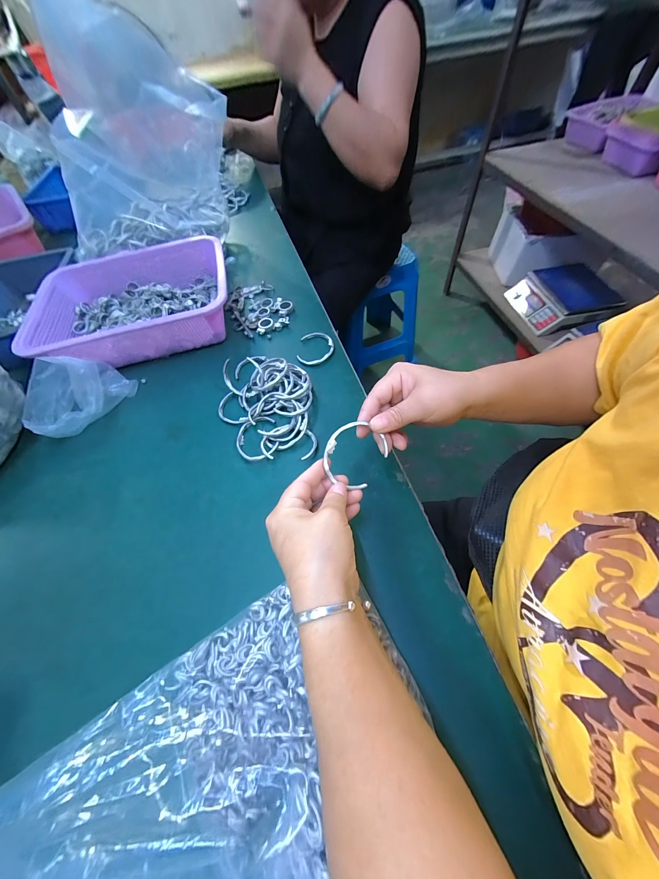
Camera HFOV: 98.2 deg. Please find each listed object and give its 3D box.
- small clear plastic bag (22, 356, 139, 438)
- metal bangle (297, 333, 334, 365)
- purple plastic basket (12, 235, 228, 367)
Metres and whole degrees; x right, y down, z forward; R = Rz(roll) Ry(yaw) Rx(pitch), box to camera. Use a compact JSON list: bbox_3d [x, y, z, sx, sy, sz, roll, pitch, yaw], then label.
[{"bbox_3d":[-0.357,-0.067,0.395,0.080,0.080,0.127,18,62,15],"label":"small clear plastic bag"},{"bbox_3d":[-0.021,-0.145,0.452,0.055,0.008,0.068,4,60,5],"label":"metal bangle"},{"bbox_3d":[-0.321,-0.227,0.482,0.295,0.076,0.236,-18,59,-6],"label":"purple plastic basket"}]

